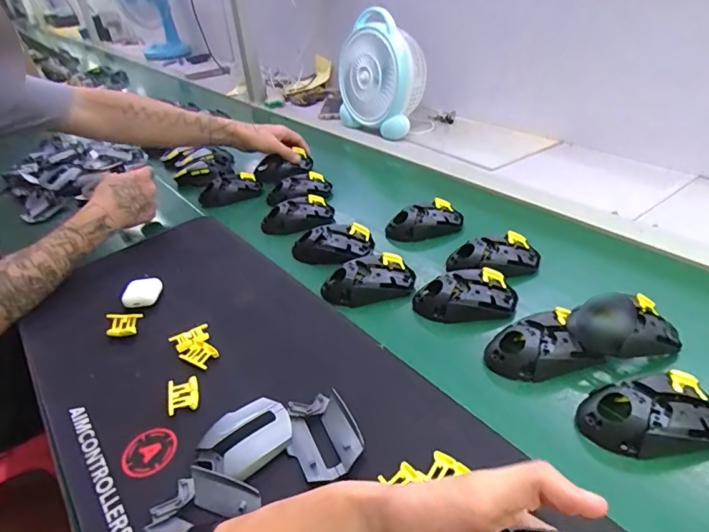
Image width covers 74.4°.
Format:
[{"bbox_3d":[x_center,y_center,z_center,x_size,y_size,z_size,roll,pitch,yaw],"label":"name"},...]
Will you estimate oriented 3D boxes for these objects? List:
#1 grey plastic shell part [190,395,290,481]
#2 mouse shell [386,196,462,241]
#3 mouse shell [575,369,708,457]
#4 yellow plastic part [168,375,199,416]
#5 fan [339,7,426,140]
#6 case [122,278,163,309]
[{"bbox_3d":[-0.096,0.152,0.407,0.079,0.021,0.059,-32,44,-33],"label":"grey plastic shell part"},{"bbox_3d":[0.108,-0.069,0.708,0.115,0.040,0.059,-17,37,-16],"label":"mouse shell"},{"bbox_3d":[0.252,0.123,0.396,0.116,0.035,0.071,-10,36,-7],"label":"mouse shell"},{"bbox_3d":[-0.167,0.128,0.458,0.028,0.011,0.039,-13,36,-11],"label":"yellow plastic part"},{"bbox_3d":[0.061,-0.437,1.073,0.106,0.230,0.208,-27,41,-27],"label":"fan"},{"bbox_3d":[-0.272,0.033,0.596,0.044,0.017,0.034,-6,35,-1],"label":"case"}]

